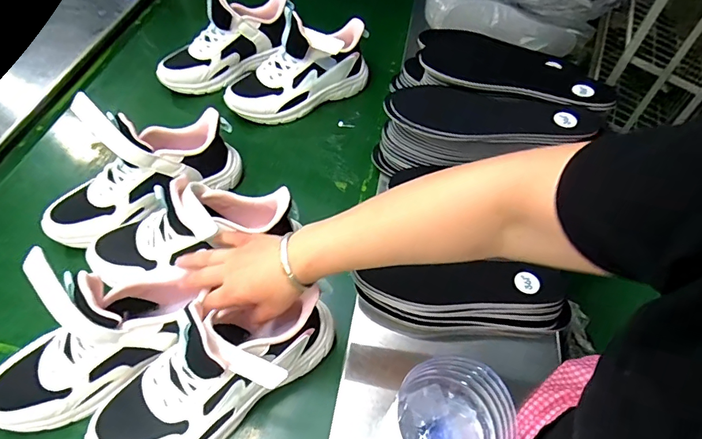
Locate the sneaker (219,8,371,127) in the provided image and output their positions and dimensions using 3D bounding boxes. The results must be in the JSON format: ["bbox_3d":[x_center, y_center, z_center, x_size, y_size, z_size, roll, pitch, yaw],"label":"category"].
[{"bbox_3d":[-0.083,-0.254,0.723,0.257,0.134,0.088,-17,56,-15],"label":"sneaker"}]

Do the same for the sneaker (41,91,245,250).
[{"bbox_3d":[-0.272,-0.071,0.560,0.261,0.149,0.093,-36,63,-26],"label":"sneaker"}]

